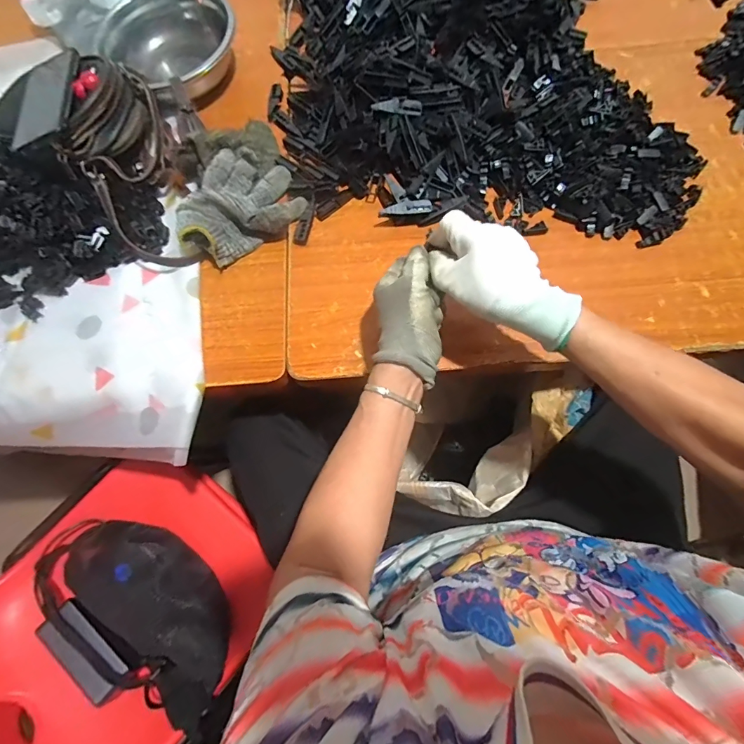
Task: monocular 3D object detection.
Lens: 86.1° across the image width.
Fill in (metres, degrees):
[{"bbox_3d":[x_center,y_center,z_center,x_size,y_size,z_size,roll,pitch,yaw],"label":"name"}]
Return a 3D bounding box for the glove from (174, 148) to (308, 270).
[{"bbox_3d":[-0.170,-0.214,0.507,0.157,0.047,0.125,-26,73,-7],"label":"glove"}]

